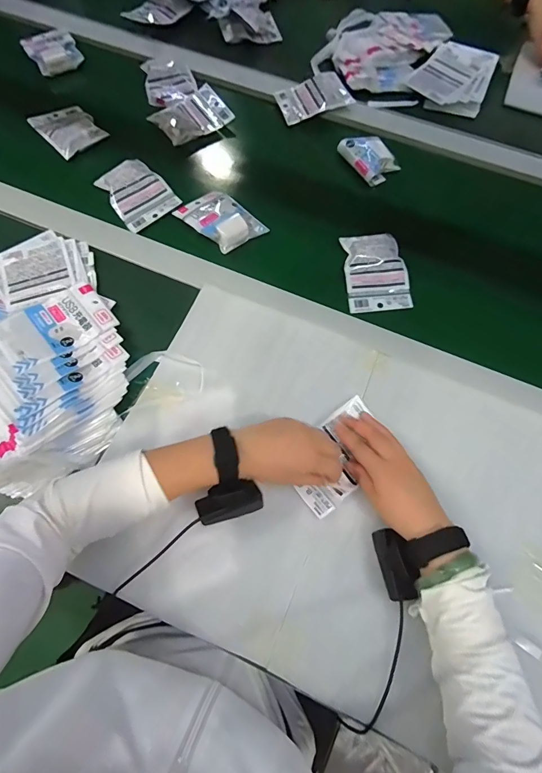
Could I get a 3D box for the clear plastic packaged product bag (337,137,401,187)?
[{"bbox_3d":[0.176,-0.408,0.674,0.074,0.026,0.095,-32,74,-12],"label":"clear plastic packaged product bag"}]

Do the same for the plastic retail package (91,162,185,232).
[{"bbox_3d":[-0.225,-0.328,0.632,0.097,0.015,0.116,-38,75,-13],"label":"plastic retail package"}]

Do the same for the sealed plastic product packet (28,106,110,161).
[{"bbox_3d":[-0.372,-0.474,0.688,0.093,0.030,0.126,-40,73,-12],"label":"sealed plastic product packet"}]

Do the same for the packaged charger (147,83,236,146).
[{"bbox_3d":[-0.145,-0.505,0.705,0.143,0.029,0.108,-38,72,-11],"label":"packaged charger"}]

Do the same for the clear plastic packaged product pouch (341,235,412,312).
[{"bbox_3d":[0.164,-0.179,0.591,0.096,0.013,0.124,-7,87,-4],"label":"clear plastic packaged product pouch"}]

